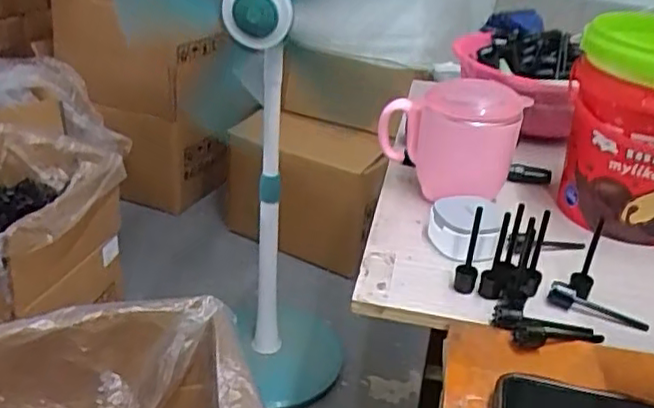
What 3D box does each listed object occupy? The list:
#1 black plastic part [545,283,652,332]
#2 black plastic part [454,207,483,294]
[{"bbox_3d":[0.179,0.067,0.431,0.062,0.012,0.016,16,31,21],"label":"black plastic part"},{"bbox_3d":[0.097,0.033,0.437,0.012,0.061,0.011,-8,31,-22],"label":"black plastic part"}]

